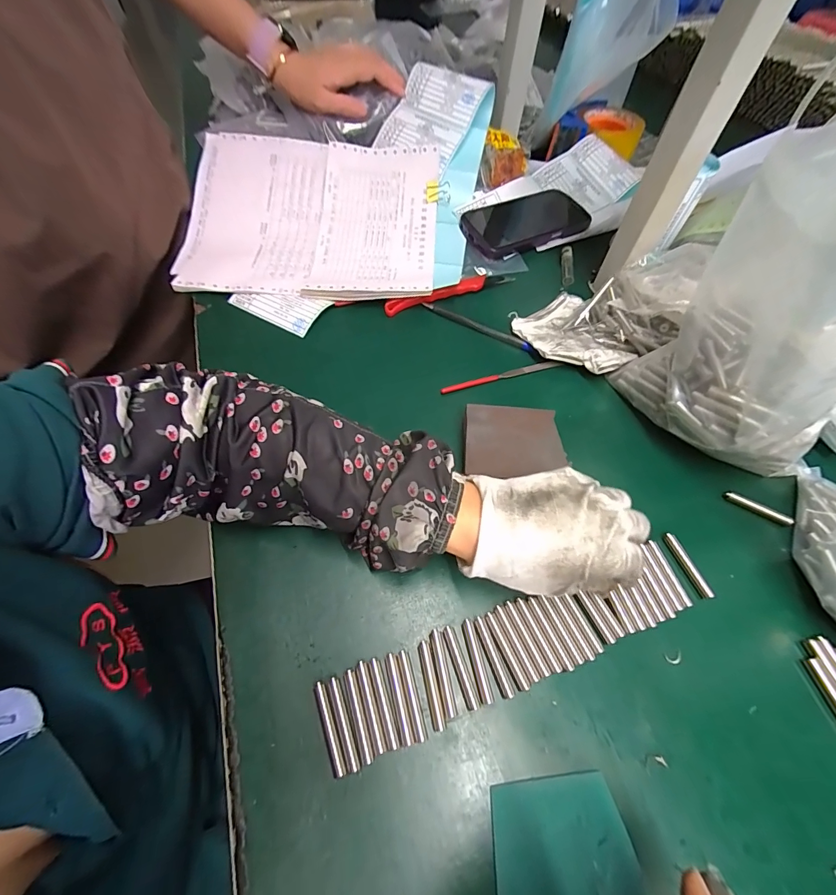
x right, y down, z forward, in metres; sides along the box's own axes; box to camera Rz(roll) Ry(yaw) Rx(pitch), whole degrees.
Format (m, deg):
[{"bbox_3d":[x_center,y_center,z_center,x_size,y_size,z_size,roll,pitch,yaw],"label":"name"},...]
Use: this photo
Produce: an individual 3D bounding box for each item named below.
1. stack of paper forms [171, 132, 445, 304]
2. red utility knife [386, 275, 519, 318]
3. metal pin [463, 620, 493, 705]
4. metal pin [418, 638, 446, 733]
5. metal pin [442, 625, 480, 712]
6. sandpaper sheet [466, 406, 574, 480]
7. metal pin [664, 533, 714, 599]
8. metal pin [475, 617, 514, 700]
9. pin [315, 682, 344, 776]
[{"bbox_3d":[-0.128,-0.272,0.464,0.296,0.047,0.251,2,60,1],"label":"stack of paper forms"},{"bbox_3d":[0.036,-0.174,0.431,0.153,0.016,0.015,-24,63,-13],"label":"red utility knife"},{"bbox_3d":[0.038,0.137,0.251,0.007,0.004,0.047,-11,61,-6],"label":"metal pin"},{"bbox_3d":[0.008,0.148,0.245,0.008,0.004,0.048,-12,61,-7],"label":"metal pin"},{"bbox_3d":[0.027,0.140,0.249,0.008,0.004,0.048,-16,62,-9],"label":"metal pin"},{"bbox_3d":[0.077,-0.007,0.316,0.078,0.005,0.063,2,60,1],"label":"sandpaper sheet"},{"bbox_3d":[0.201,0.087,0.290,0.007,0.008,0.048,-16,62,-9],"label":"metal pin"},{"bbox_3d":[0.049,0.134,0.252,0.006,0.004,0.047,-18,62,-10],"label":"metal pin"},{"bbox_3d":[-0.053,0.165,0.230,0.006,0.007,0.047,-20,62,-11],"label":"pin"}]

